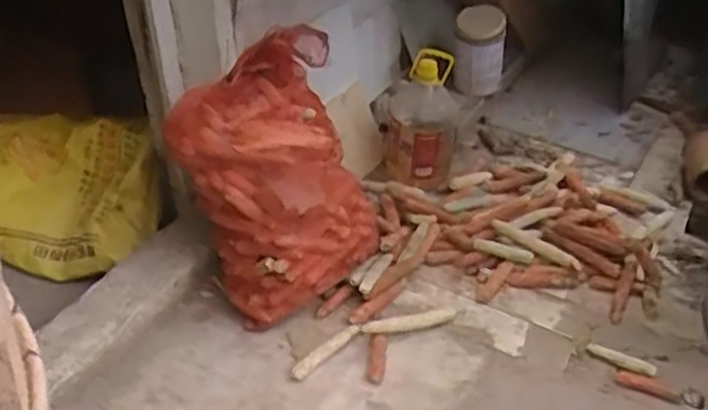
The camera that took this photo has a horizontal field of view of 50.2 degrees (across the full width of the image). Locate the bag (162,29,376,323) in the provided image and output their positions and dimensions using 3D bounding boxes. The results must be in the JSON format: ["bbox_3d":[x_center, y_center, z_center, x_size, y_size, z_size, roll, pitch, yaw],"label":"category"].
[{"bbox_3d":[-0.161,-0.049,1.581,0.378,0.423,0.384,-15,39,-18],"label":"bag"}]

